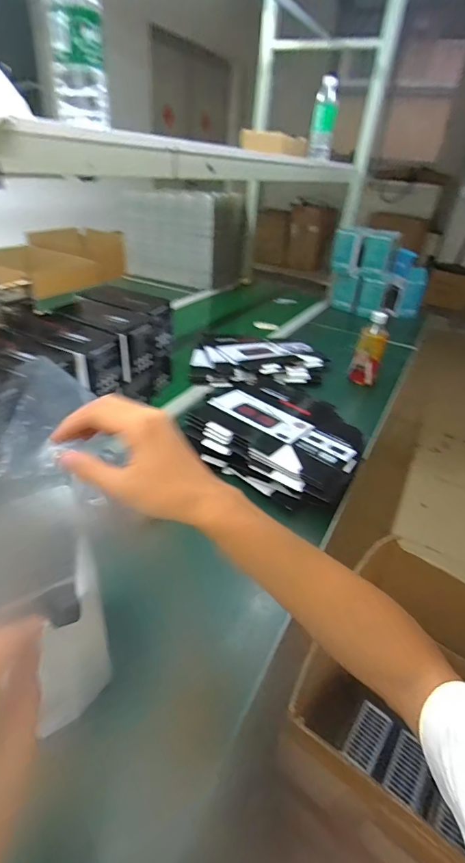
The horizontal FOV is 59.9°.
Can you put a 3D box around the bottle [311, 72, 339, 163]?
[{"bbox_3d":[0.312,-1.049,1.359,0.073,0.223,0.057,5,34,-1],"label":"bottle"}]

